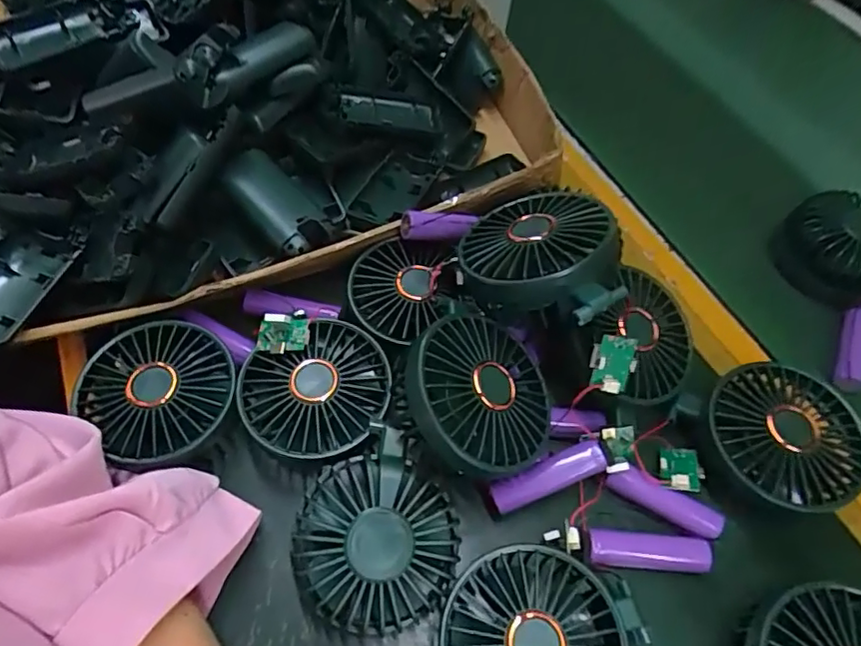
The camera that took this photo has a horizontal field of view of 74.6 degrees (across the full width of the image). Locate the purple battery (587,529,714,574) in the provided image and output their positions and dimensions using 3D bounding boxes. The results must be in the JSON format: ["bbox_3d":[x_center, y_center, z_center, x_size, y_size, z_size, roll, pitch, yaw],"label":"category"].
[{"bbox_3d":[0.121,0.128,0.316,0.066,0.018,0.018,5,59,0],"label":"purple battery"}]

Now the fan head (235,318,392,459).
[{"bbox_3d":[-0.066,0.041,0.332,0.084,0.026,0.076,-31,65,-19],"label":"fan head"}]

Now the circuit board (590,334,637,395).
[{"bbox_3d":[0.100,0.022,0.309,0.024,0.008,0.030,8,97,-10],"label":"circuit board"}]

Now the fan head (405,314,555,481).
[{"bbox_3d":[0.027,0.037,0.299,0.084,0.023,0.084,-21,79,-42],"label":"fan head"}]

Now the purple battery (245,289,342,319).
[{"bbox_3d":[-0.094,-0.009,0.387,0.064,0.019,0.015,10,59,3],"label":"purple battery"}]

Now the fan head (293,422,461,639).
[{"bbox_3d":[-0.031,0.113,0.298,0.078,0.053,0.088,-30,65,-19],"label":"fan head"}]

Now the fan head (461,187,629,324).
[{"bbox_3d":[0.069,-0.034,0.322,0.081,0.042,0.096,-42,47,-15],"label":"fan head"}]

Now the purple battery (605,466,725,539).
[{"bbox_3d":[0.134,0.104,0.328,0.065,0.015,0.016,27,62,13],"label":"purple battery"}]

